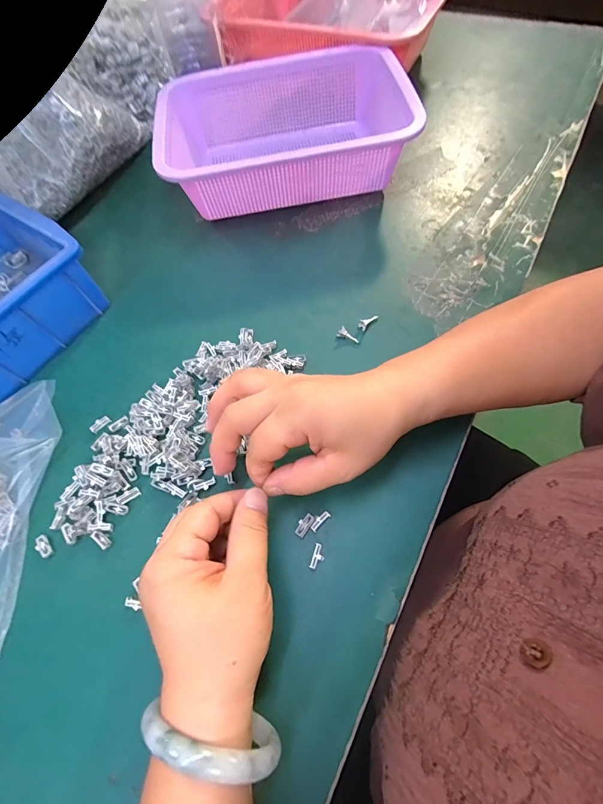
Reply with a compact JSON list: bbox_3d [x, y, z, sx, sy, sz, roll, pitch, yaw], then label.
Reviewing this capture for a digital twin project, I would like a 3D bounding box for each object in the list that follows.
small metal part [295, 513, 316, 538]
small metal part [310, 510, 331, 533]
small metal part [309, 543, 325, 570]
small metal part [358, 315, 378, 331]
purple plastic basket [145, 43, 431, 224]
[{"bbox_3d":[0.002,0.087,0.253,0.008,0.005,0.017,31,70,17],"label":"small metal part"},{"bbox_3d":[0.014,0.085,0.253,0.016,0.004,0.006,-42,69,-16],"label":"small metal part"},{"bbox_3d":[0.012,0.106,0.244,0.008,0.006,0.017,15,66,11],"label":"small metal part"},{"bbox_3d":[0.061,-0.075,0.327,0.009,0.009,0.022,39,72,20],"label":"small metal part"},{"bbox_3d":[-0.021,-0.293,0.399,0.255,0.082,0.183,-12,64,-3],"label":"purple plastic basket"}]

